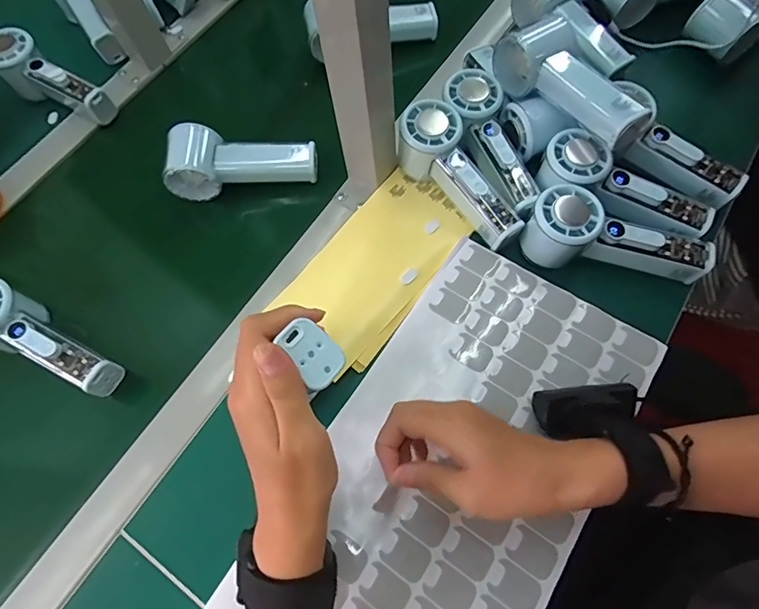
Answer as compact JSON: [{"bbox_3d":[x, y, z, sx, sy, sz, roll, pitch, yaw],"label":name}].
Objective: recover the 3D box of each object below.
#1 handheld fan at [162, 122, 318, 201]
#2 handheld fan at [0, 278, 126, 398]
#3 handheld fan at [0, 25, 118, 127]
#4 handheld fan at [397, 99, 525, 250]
[{"bbox_3d":[-0.142,-0.147,0.468,0.149,0.046,0.057,2,66,4],"label":"handheld fan"},{"bbox_3d":[-0.306,0.033,0.409,0.157,0.044,0.053,31,70,1],"label":"handheld fan"},{"bbox_3d":[-0.379,-0.258,0.534,0.152,0.060,0.052,30,70,-2],"label":"handheld fan"},{"bbox_3d":[0.076,-0.120,0.442,0.057,0.056,0.154,-36,84,-13],"label":"handheld fan"}]

